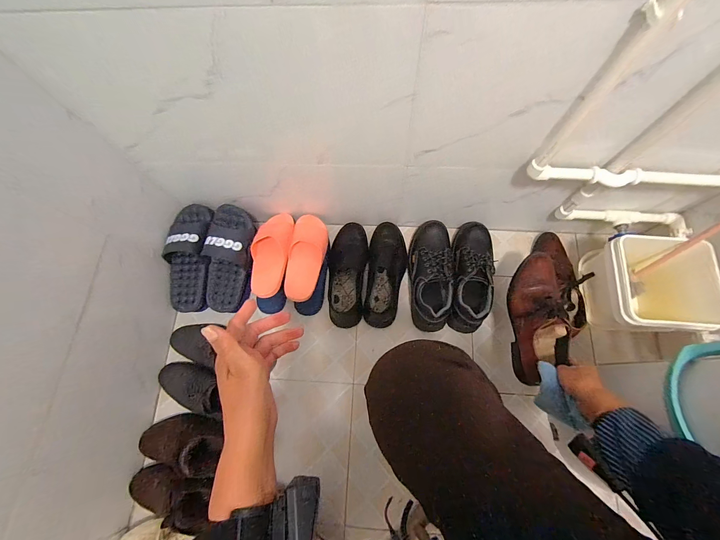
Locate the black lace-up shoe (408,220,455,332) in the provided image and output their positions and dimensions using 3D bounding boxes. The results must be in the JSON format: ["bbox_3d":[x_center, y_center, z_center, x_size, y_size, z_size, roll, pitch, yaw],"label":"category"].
[{"bbox_3d":[0.183,0.007,0.815,0.105,0.094,0.287,4,72,4],"label":"black lace-up shoe"}]

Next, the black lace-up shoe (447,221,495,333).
[{"bbox_3d":[0.288,0.008,0.804,0.103,0.098,0.293,9,73,6],"label":"black lace-up shoe"}]

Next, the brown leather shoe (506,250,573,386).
[{"bbox_3d":[0.370,0.089,0.641,0.085,0.114,0.273,7,74,5],"label":"brown leather shoe"}]

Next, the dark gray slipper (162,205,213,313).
[{"bbox_3d":[-0.448,-0.031,0.812,0.111,0.079,0.281,6,95,4],"label":"dark gray slipper"}]

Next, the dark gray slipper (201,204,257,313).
[{"bbox_3d":[-0.346,-0.027,0.810,0.109,0.092,0.280,9,96,5],"label":"dark gray slipper"}]

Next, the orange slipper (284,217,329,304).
[{"bbox_3d":[-0.136,-0.040,0.797,0.092,0.063,0.240,2,72,3],"label":"orange slipper"}]

